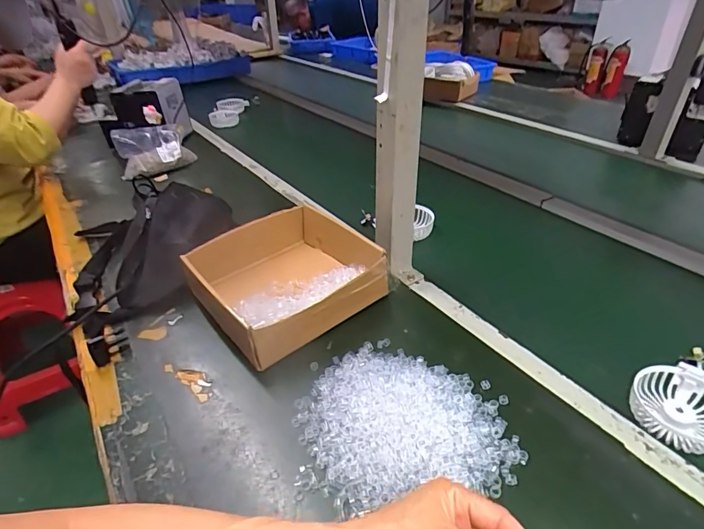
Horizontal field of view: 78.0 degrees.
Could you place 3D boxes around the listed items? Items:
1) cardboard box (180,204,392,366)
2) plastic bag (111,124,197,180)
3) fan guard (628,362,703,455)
[{"bbox_3d":[-0.089,0.016,0.588,0.209,0.075,0.211,-27,41,-30],"label":"cardboard box"},{"bbox_3d":[-0.450,-0.261,0.993,0.158,0.119,0.057,-16,-6,-15],"label":"plastic bag"},{"bbox_3d":[0.341,0.144,0.447,0.095,0.029,0.088,-2,35,1],"label":"fan guard"}]

